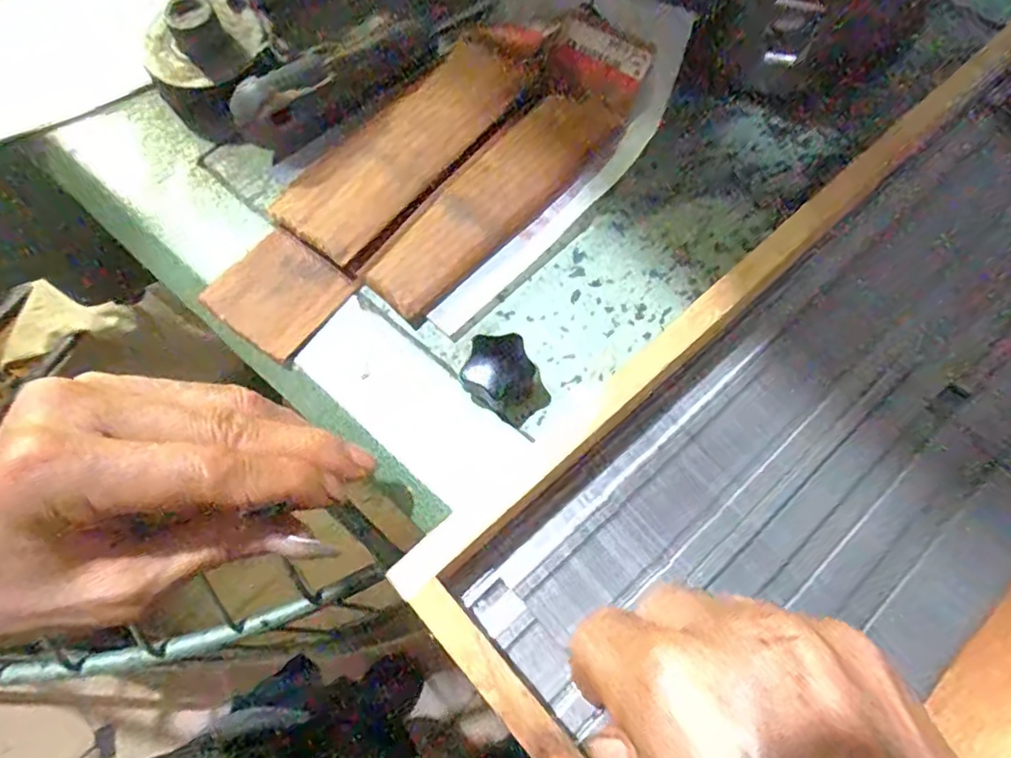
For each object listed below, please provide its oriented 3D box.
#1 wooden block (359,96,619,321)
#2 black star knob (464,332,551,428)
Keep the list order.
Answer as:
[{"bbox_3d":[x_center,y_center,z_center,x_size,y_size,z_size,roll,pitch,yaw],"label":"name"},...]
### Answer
[{"bbox_3d":[-0.008,-0.085,0.300,0.044,0.012,0.136,41,74,17],"label":"wooden block"},{"bbox_3d":[0.001,0.000,0.262,0.033,0.025,0.026,26,70,12],"label":"black star knob"}]

